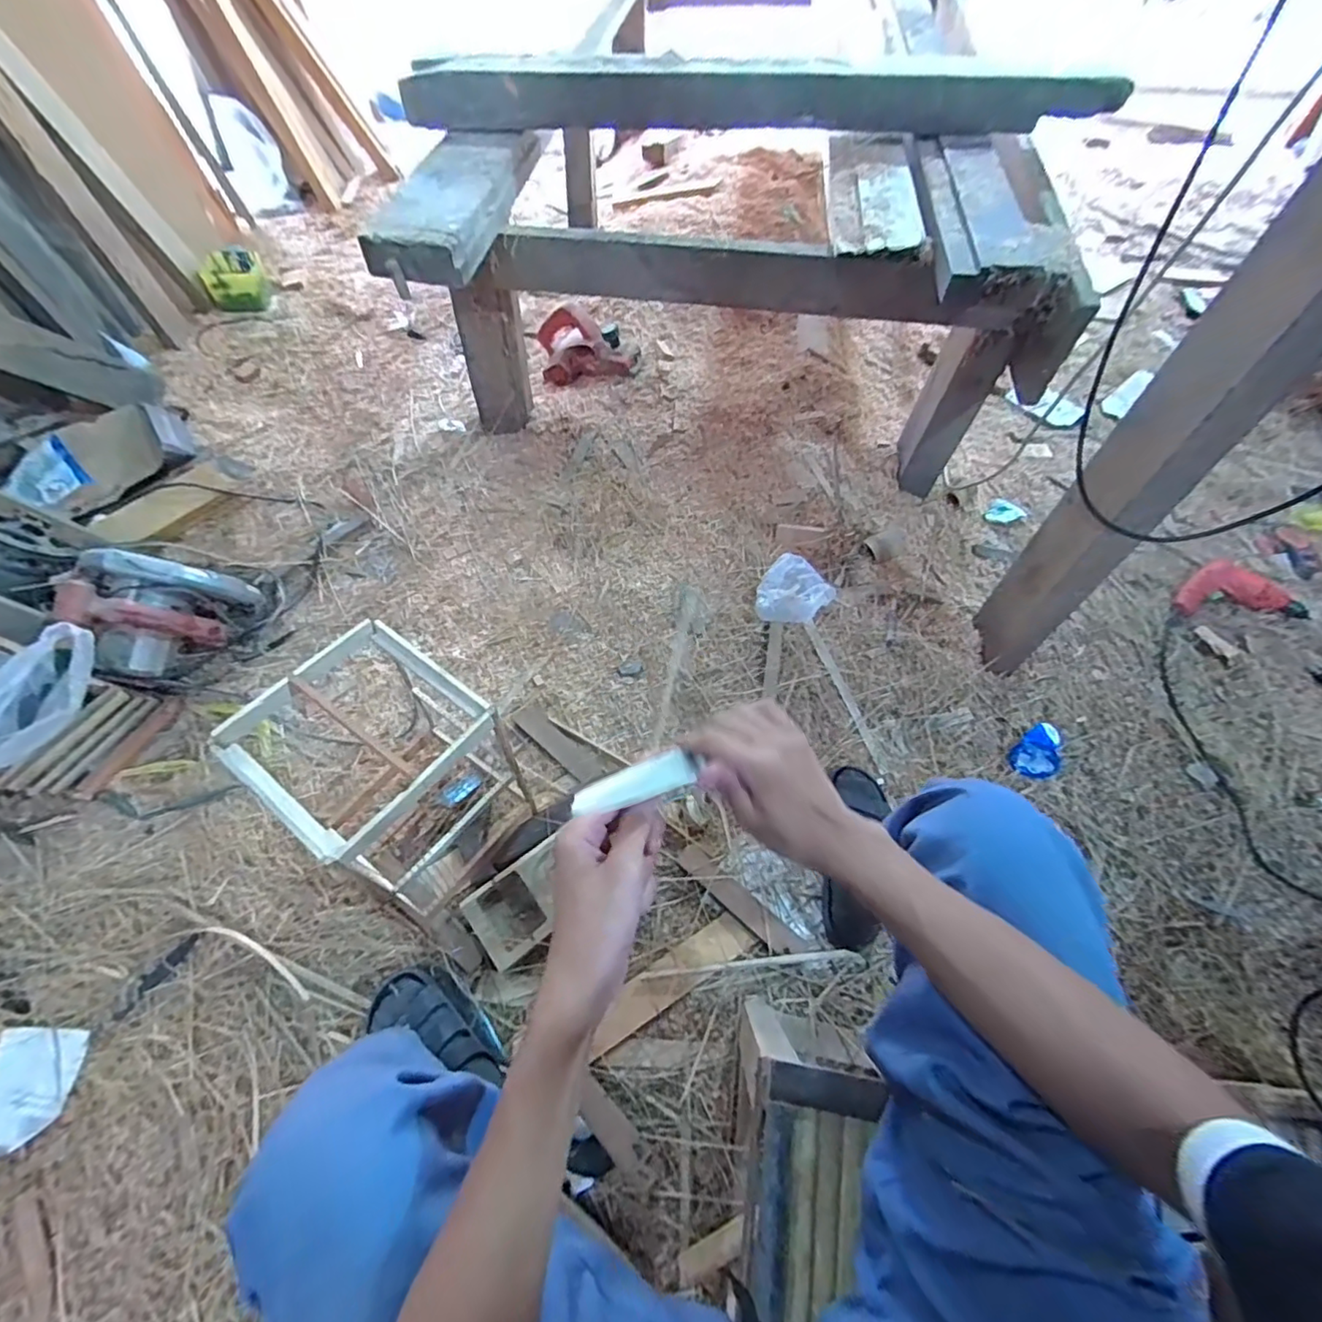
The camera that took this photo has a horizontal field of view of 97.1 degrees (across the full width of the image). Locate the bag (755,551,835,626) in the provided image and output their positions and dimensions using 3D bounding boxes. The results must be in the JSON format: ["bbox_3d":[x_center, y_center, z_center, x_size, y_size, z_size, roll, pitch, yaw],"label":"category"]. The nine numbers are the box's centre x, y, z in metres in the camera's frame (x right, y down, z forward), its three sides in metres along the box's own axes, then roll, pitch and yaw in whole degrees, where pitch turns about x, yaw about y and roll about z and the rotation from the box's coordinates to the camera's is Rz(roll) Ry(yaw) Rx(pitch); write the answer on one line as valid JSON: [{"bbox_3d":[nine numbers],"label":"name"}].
[{"bbox_3d":[0.264,-0.144,1.152,0.146,0.047,0.167,7,61,2],"label":"bag"}]

